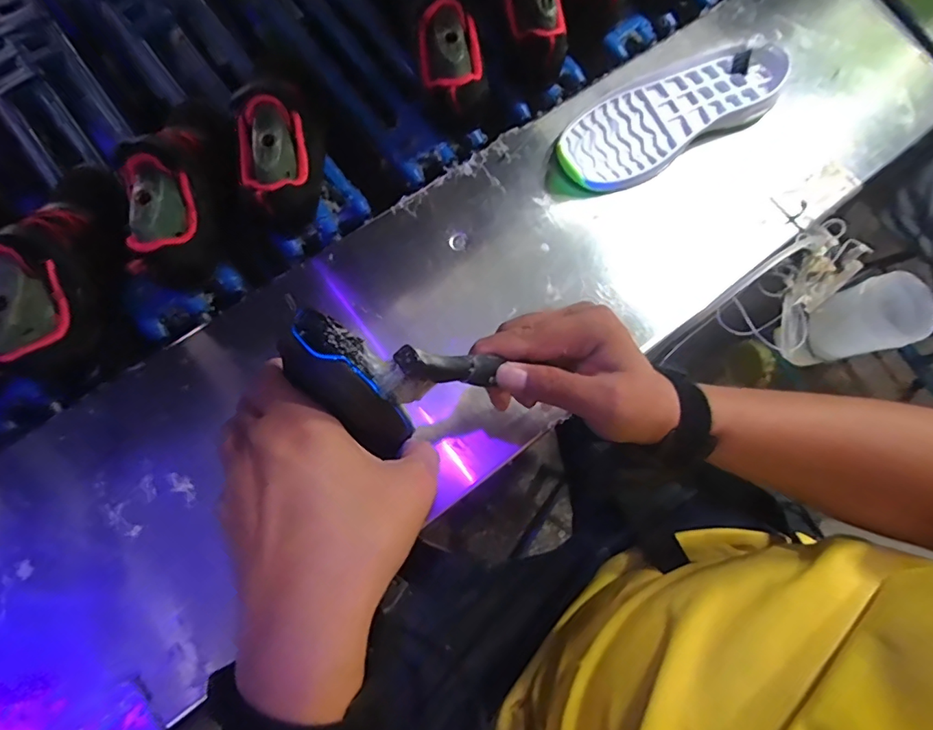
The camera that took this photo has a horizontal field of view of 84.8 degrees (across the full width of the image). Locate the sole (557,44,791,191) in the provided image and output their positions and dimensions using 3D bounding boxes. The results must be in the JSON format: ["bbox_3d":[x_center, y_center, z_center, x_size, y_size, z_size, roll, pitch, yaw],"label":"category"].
[{"bbox_3d":[0.194,-0.240,0.483,0.241,0.023,0.081,-30,76,-10],"label":"sole"}]

